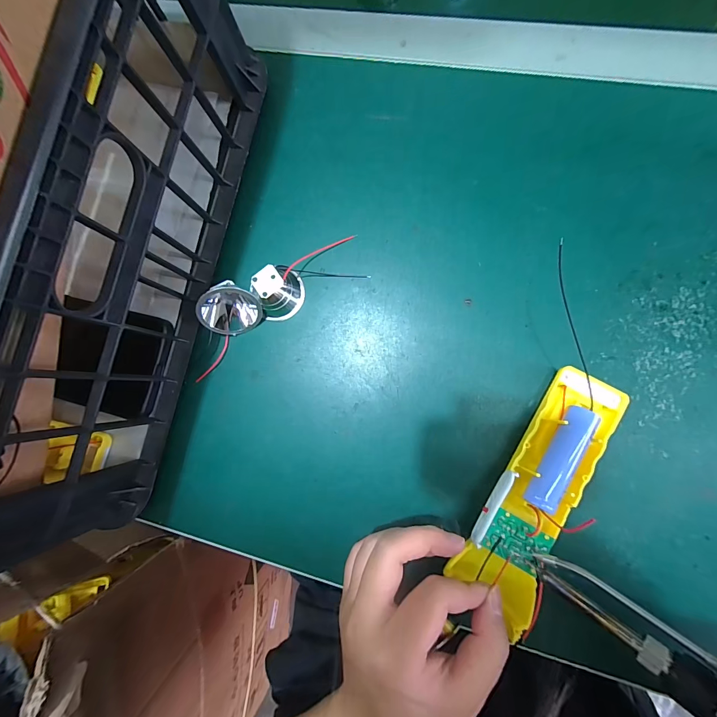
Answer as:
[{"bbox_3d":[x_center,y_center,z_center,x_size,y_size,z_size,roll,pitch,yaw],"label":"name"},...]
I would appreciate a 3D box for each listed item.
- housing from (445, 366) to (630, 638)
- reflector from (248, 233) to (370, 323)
[{"bbox_3d":[0.115,0.081,0.208,0.054,0.032,0.156,29,84,9],"label":"housing"},{"bbox_3d":[-0.040,-0.063,0.249,0.085,0.026,0.037,-26,82,5],"label":"reflector"}]

